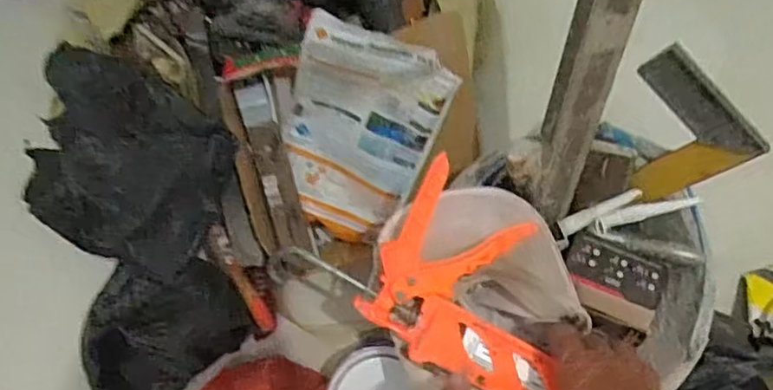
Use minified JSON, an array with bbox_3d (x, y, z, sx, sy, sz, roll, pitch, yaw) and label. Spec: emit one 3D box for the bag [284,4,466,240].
[{"bbox_3d":[-0.033,-0.062,0.677,0.149,0.038,0.244,22,128,-4],"label":"bag"}]

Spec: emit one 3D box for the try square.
[{"bbox_3d":[0.256,-0.061,0.587,0.122,0.130,0.014,46,57,-4],"label":"try square"}]

